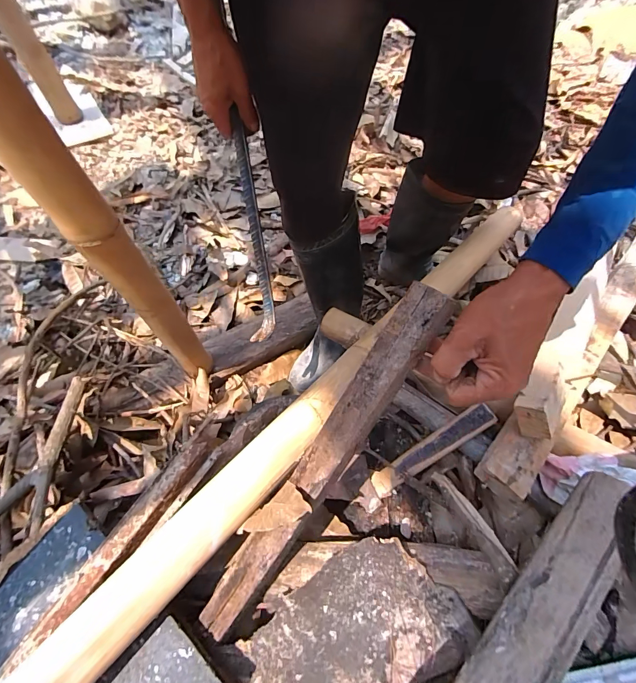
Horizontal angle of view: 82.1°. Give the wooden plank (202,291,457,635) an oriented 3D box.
[{"bbox_3d":[-0.014,0.145,0.362,0.044,0.033,0.447,36,104,18],"label":"wooden plank"}]

